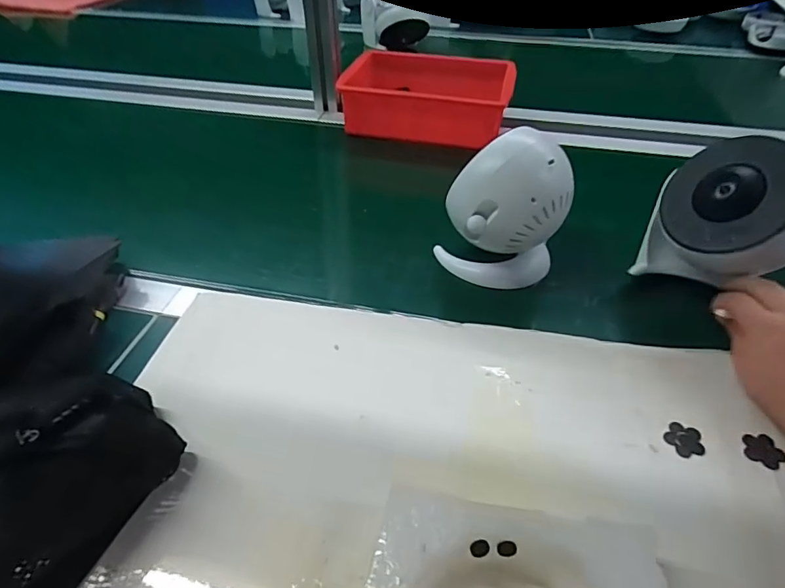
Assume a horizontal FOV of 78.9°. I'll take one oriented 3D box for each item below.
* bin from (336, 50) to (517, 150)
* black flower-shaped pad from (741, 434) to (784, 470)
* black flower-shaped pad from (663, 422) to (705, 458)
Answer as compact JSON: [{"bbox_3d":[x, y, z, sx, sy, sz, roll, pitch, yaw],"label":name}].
[{"bbox_3d":[0.050,-0.300,0.735,0.248,0.071,0.151,9,45,9],"label":"bin"},{"bbox_3d":[0.260,0.110,0.334,0.026,0.004,0.026,1,43,1],"label":"black flower-shaped pad"},{"bbox_3d":[0.210,0.104,0.343,0.025,0.004,0.025,-5,43,-6],"label":"black flower-shaped pad"}]

